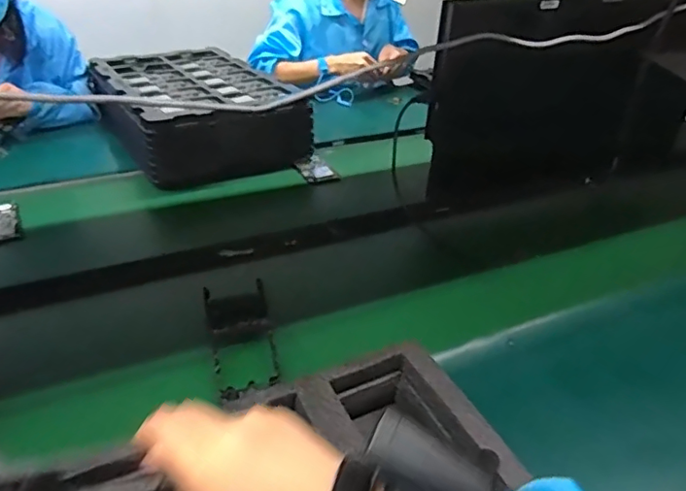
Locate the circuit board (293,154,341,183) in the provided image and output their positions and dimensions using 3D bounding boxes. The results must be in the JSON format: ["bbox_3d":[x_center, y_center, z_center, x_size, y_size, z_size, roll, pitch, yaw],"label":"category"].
[{"bbox_3d":[-0.053,-0.146,1.072,0.058,0.015,0.094,-17,38,-28],"label":"circuit board"}]

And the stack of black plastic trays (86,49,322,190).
[{"bbox_3d":[-0.330,-0.306,1.202,0.327,0.126,0.510,-17,38,-28],"label":"stack of black plastic trays"}]

